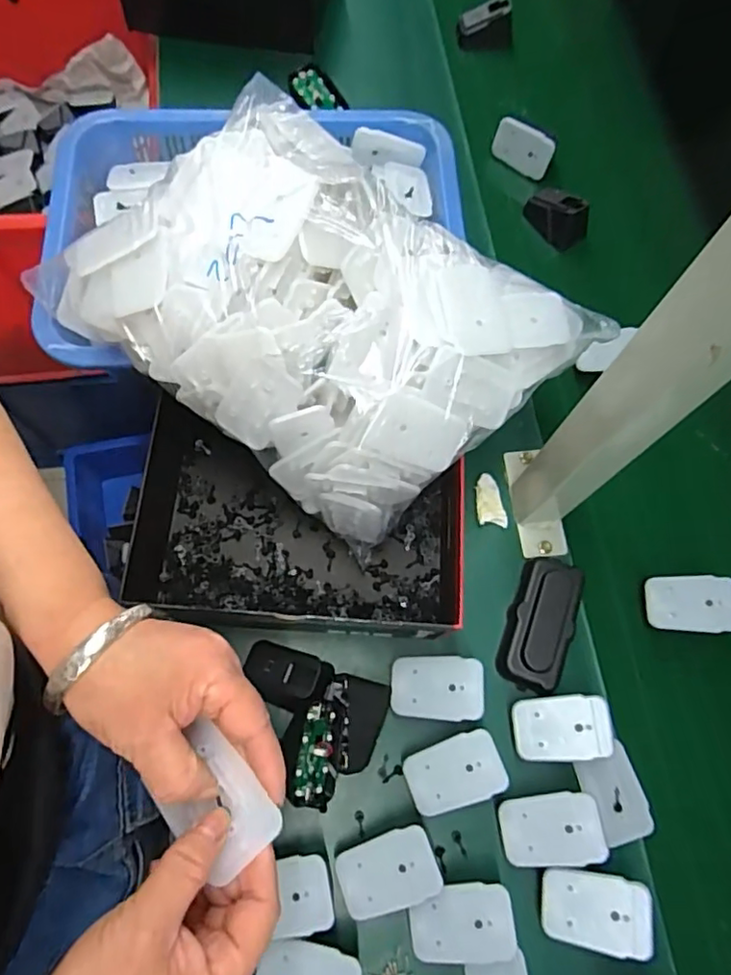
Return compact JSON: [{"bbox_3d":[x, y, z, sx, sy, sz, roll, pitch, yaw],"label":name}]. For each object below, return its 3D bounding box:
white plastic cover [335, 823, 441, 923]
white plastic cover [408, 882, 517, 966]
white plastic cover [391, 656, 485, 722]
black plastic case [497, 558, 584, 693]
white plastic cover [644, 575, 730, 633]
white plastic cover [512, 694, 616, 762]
[{"bbox_3d":[0.015,0.267,0.411,0.069,0.004,0.044,-26,66,6],"label":"white plastic cover"},{"bbox_3d":[0.065,0.297,0.404,0.069,0.004,0.046,-12,72,10],"label":"white plastic cover"},{"bbox_3d":[0.055,0.153,0.454,0.069,0.004,0.045,-3,69,13],"label":"white plastic cover"},{"bbox_3d":[0.145,0.112,0.494,0.048,0.026,0.106,21,70,5],"label":"black plastic case"},{"bbox_3d":[0.271,0.096,0.492,0.070,0.004,0.045,-3,72,16],"label":"white plastic cover"},{"bbox_3d":[0.148,0.181,0.448,0.070,0.006,0.044,-10,65,13],"label":"white plastic cover"}]

